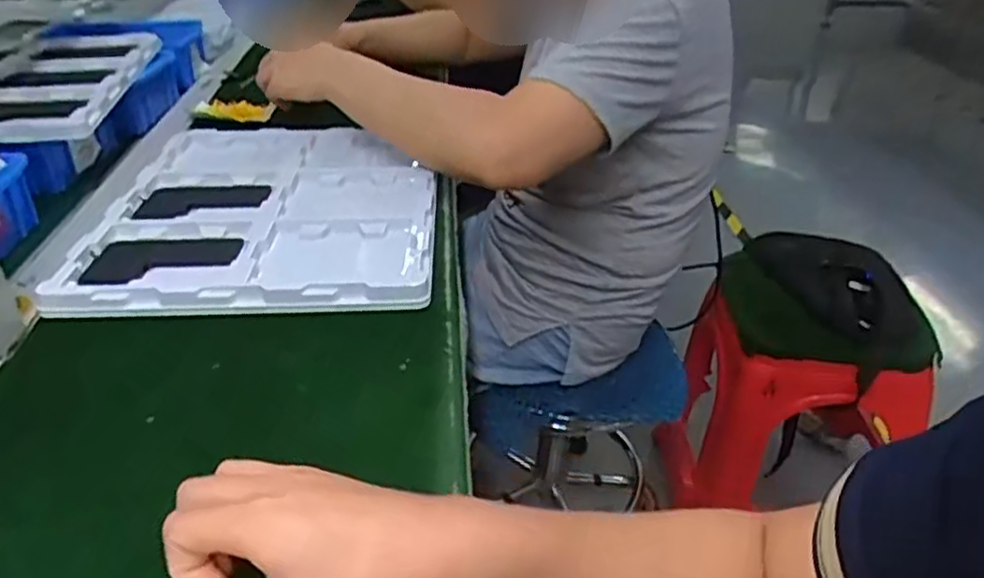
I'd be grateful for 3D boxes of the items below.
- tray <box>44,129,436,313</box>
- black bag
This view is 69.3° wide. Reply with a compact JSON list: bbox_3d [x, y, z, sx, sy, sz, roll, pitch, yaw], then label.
[{"bbox_3d":[-0.188,-0.079,0.639,0.275,0.022,0.313,1,34,-2],"label":"tray"},{"bbox_3d":[0.479,0.015,1.022,0.299,0.125,0.206,21,38,25],"label":"black bag"}]

